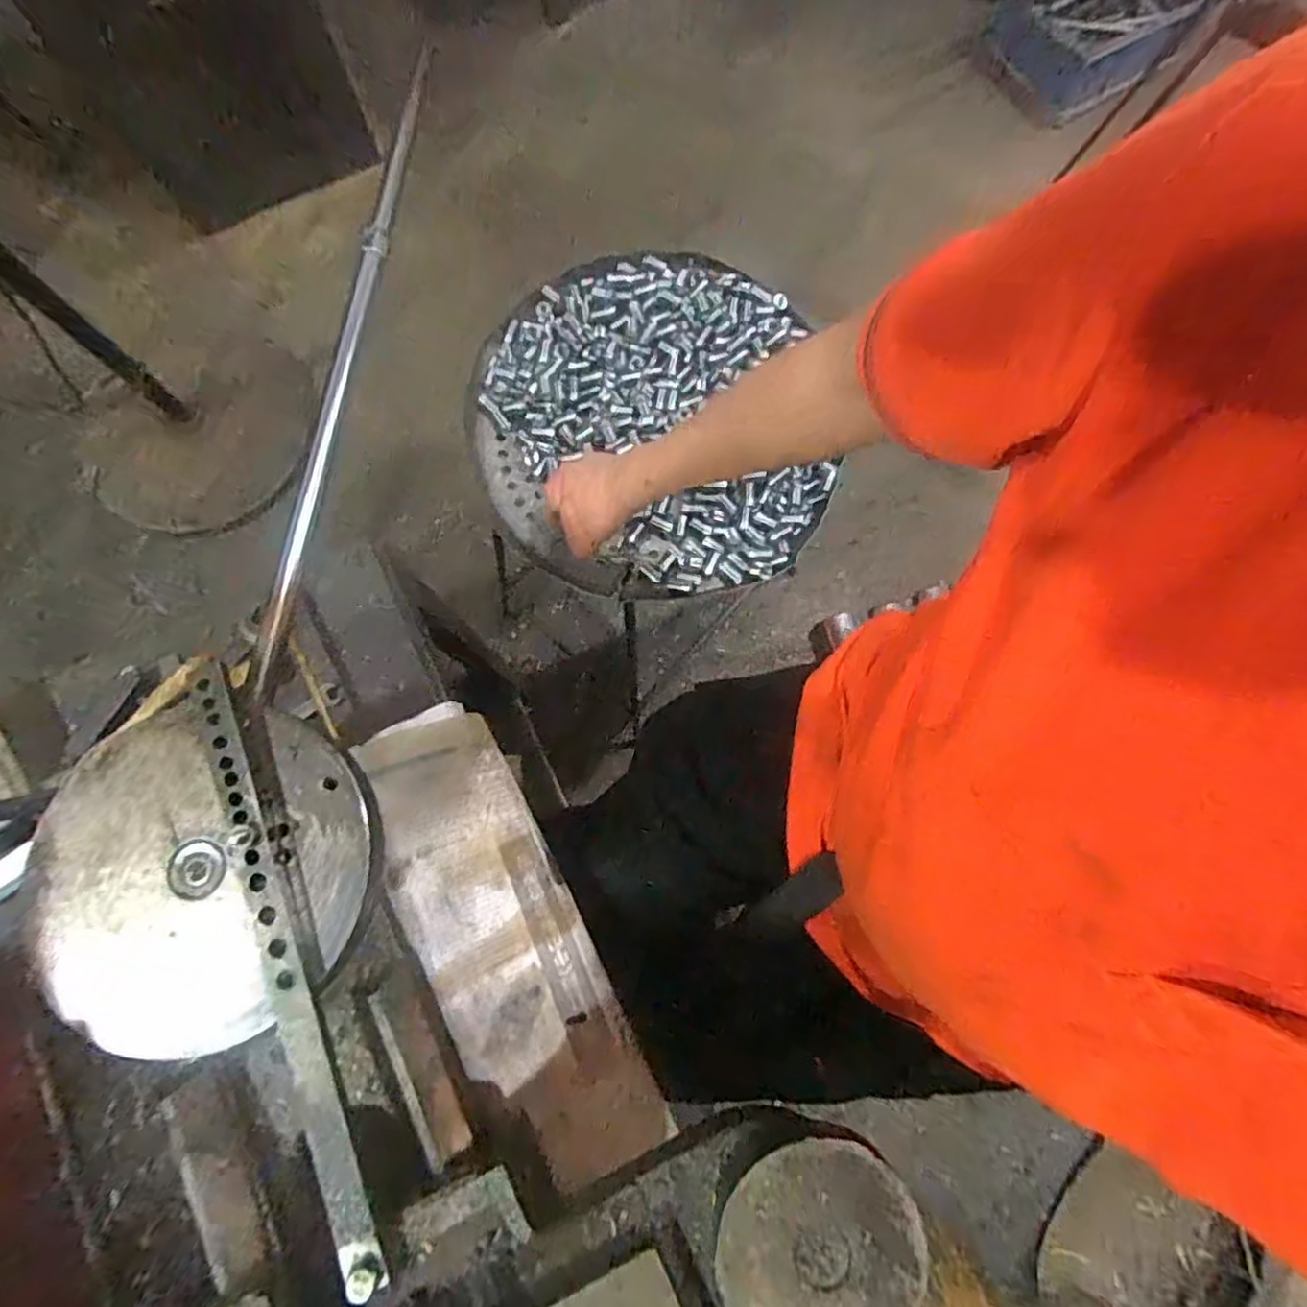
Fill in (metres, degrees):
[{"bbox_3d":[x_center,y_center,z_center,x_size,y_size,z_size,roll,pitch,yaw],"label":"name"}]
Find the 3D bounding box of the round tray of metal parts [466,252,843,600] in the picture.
[{"bbox_3d":[0.001,-0.241,0.700,0.368,0.045,0.372,-12,78,-3],"label":"round tray of metal parts"}]

